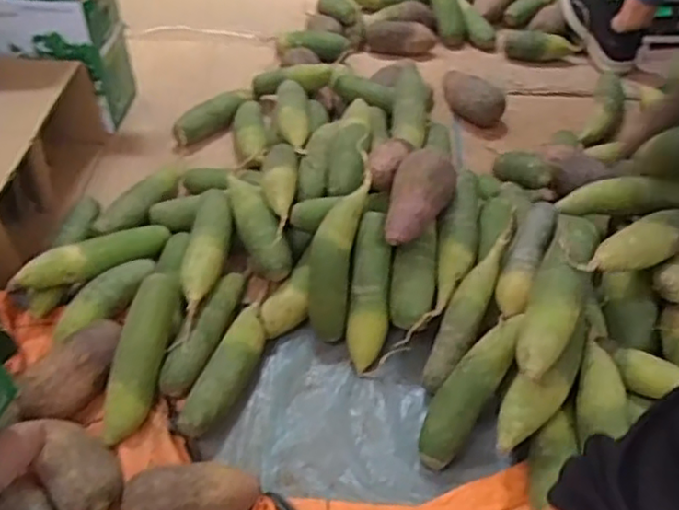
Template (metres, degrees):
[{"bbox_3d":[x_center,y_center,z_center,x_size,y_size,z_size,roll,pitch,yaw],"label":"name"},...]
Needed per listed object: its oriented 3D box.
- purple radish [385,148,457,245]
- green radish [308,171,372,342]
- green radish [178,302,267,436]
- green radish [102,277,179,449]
[{"bbox_3d":[0.105,-0.077,0.840,0.076,0.060,0.136,17,49,14],"label":"purple radish"},{"bbox_3d":[-0.003,0.003,0.868,0.059,0.226,0.068,13,7,10],"label":"green radish"},{"bbox_3d":[-0.138,0.145,0.825,0.053,0.050,0.196,13,48,11],"label":"green radish"},{"bbox_3d":[-0.242,0.123,0.787,0.047,0.056,0.211,11,76,9],"label":"green radish"}]

